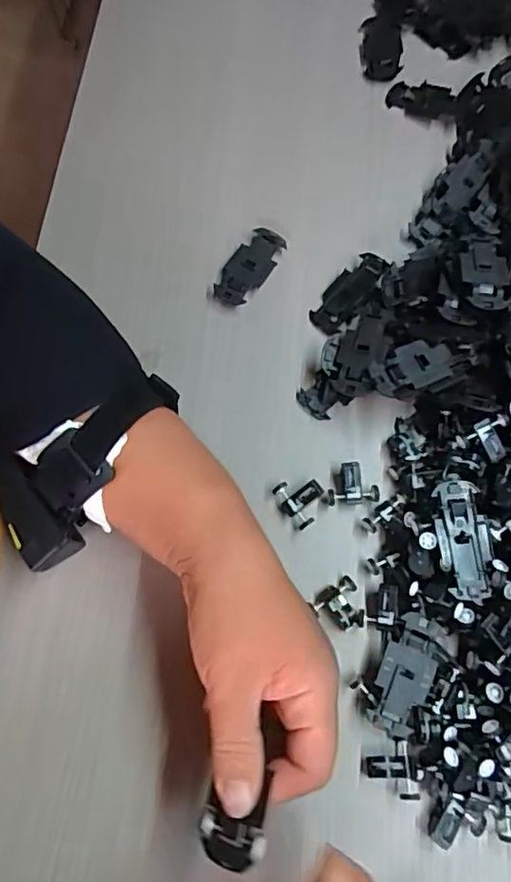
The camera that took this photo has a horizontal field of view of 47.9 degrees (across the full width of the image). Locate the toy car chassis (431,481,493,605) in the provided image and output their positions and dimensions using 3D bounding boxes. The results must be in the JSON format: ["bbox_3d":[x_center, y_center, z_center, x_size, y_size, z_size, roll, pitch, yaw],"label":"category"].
[{"bbox_3d":[0.119,0.057,0.329,0.030,0.011,0.065,-2,73,-2],"label":"toy car chassis"}]

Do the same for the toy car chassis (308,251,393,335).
[{"bbox_3d":[0.064,-0.105,0.404,0.028,0.005,0.065,36,84,25],"label":"toy car chassis"}]

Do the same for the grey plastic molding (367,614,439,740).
[{"bbox_3d":[0.085,0.131,0.326,0.029,0.010,0.065,25,74,7],"label":"grey plastic molding"}]

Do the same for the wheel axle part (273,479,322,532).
[{"bbox_3d":[0.028,0.036,0.360,0.025,0.017,0.031,-42,78,-13],"label":"wheel axle part"}]

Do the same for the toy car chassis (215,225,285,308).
[{"bbox_3d":[-0.004,-0.123,0.407,0.028,0.008,0.062,34,75,9],"label":"toy car chassis"}]

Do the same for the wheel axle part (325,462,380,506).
[{"bbox_3d":[0.060,0.027,0.362,0.033,0.013,0.024,-3,73,-2],"label":"wheel axle part"}]

